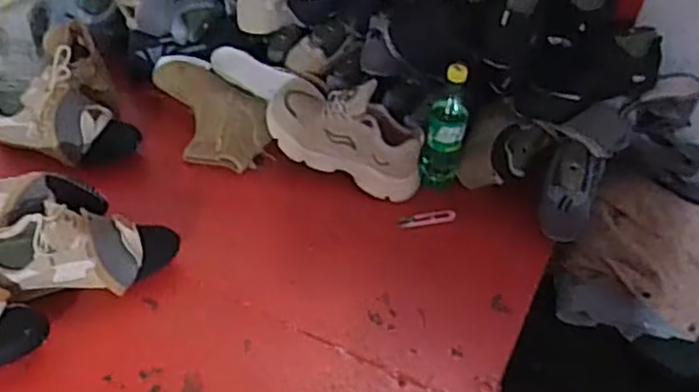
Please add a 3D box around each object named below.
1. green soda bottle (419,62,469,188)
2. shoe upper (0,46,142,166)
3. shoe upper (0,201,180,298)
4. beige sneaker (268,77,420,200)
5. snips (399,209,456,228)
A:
[{"bbox_3d":[0.161,-0.114,1.137,0.065,0.218,0.068,15,45,9],"label":"green soda bottle"},{"bbox_3d":[-0.485,-0.147,1.151,0.240,0.145,0.109,15,45,9],"label":"shoe upper"},{"bbox_3d":[-0.377,0.064,0.969,0.274,0.114,0.108,1,43,-25],"label":"shoe upper"},{"bbox_3d":[-0.010,-0.104,1.178,0.280,0.150,0.106,16,45,10],"label":"beige sneaker"},{"bbox_3d":[0.127,0.037,1.138,0.092,0.010,0.026,-10,45,1],"label":"snips"}]

